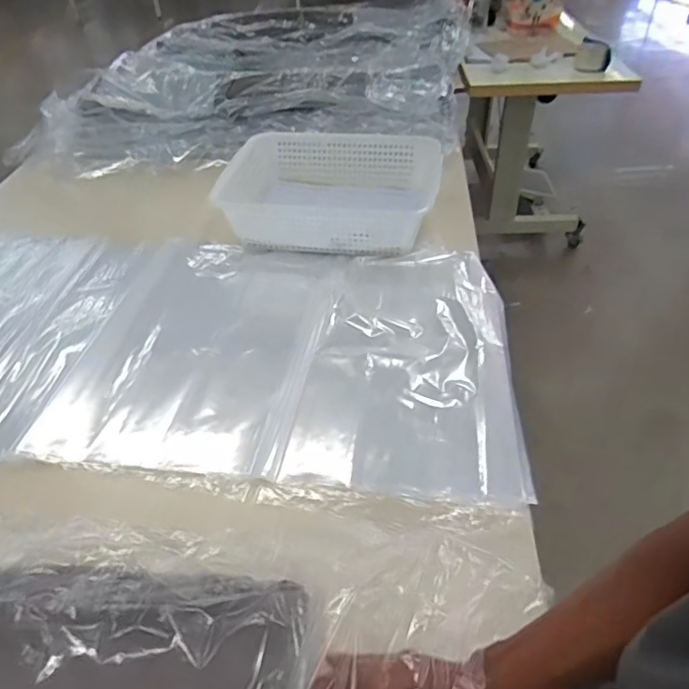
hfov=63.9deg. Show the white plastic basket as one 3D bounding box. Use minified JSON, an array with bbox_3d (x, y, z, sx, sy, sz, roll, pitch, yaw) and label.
[{"bbox_3d":[-0.027,-0.320,1.177,0.421,0.141,0.315,5,43,9],"label":"white plastic basket"}]

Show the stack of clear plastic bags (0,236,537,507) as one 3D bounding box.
[{"bbox_3d":[-0.309,-0.008,0.956,1.157,0.043,0.539,4,43,6],"label":"stack of clear plastic bags"}]

